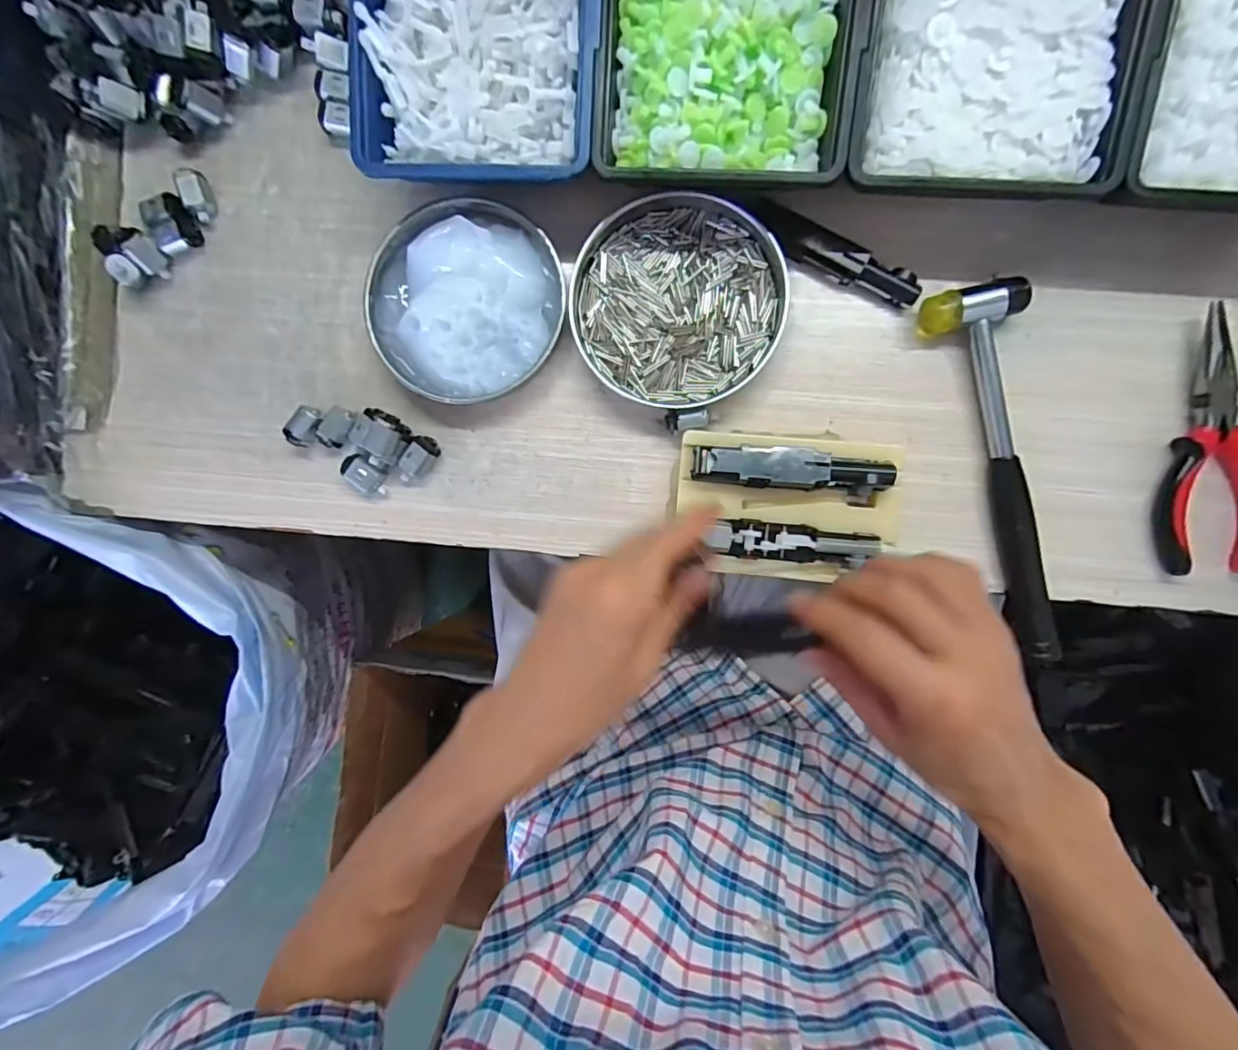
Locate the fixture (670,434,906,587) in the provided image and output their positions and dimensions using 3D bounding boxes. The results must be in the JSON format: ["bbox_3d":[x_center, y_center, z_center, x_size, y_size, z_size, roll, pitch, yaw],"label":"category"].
[{"bbox_3d":[0.107,-0.011,0.344,0.139,0.033,0.089,5,92,4],"label":"fixture"}]

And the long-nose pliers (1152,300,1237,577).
[{"bbox_3d":[0.371,-0.049,0.329,0.055,0.017,0.157,4,92,4],"label":"long-nose pliers"}]

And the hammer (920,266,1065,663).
[{"bbox_3d":[0.241,-0.032,0.337,0.054,0.022,0.233,-11,91,4],"label":"hammer"}]

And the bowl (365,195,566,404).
[{"bbox_3d":[-0.104,-0.150,0.357,0.129,0.032,0.131,0,92,4],"label":"bowl"}]

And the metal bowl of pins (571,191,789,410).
[{"bbox_3d":[0.039,-0.145,0.353,0.128,0.022,0.135,0,92,4],"label":"metal bowl of pins"}]

